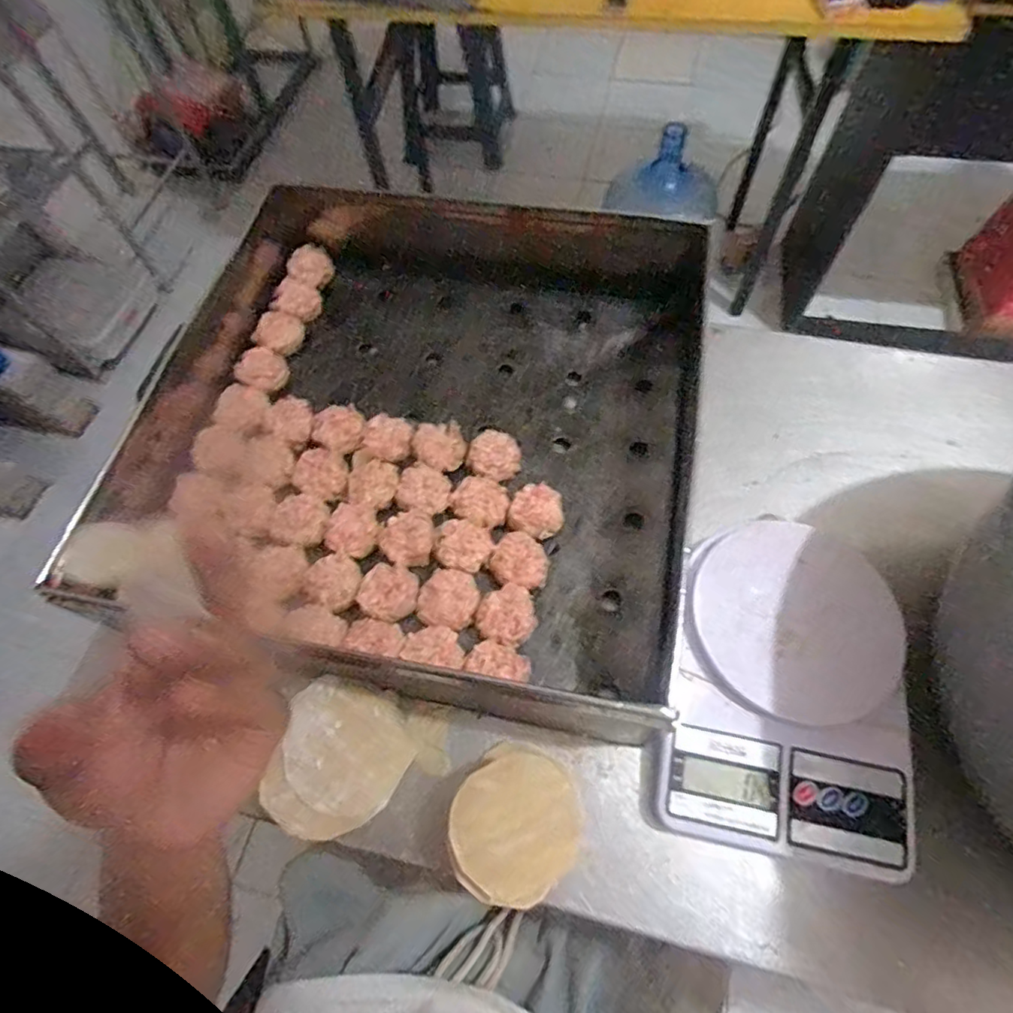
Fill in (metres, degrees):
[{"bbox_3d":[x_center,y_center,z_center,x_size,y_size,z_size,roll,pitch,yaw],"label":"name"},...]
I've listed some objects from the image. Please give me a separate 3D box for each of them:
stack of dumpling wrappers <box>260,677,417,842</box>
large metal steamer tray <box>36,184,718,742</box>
[{"bbox_3d":[-0.111,0.168,0.369,0.082,0.035,0.089,28,69,15],"label":"stack of dumpling wrappers"},{"bbox_3d":[-0.053,-0.088,0.468,0.435,0.063,0.450,12,66,9],"label":"large metal steamer tray"}]

